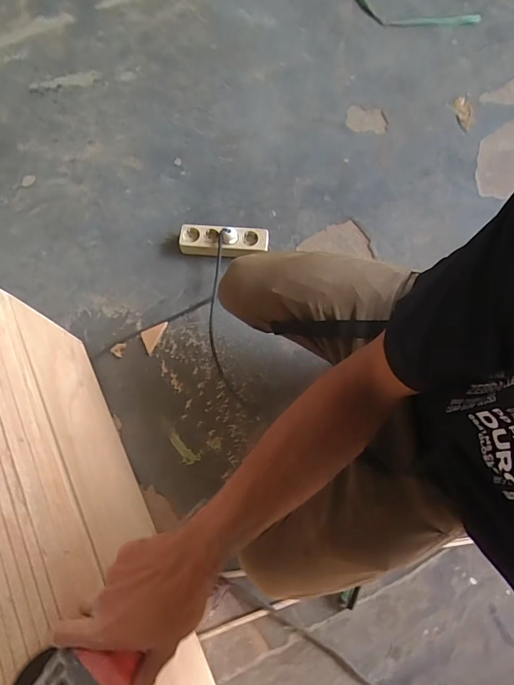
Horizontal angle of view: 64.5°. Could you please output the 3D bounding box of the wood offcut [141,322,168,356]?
[{"bbox_3d":[-0.231,-0.017,0.890,0.041,0.004,0.077,23,77,8],"label":"wood offcut"}]

